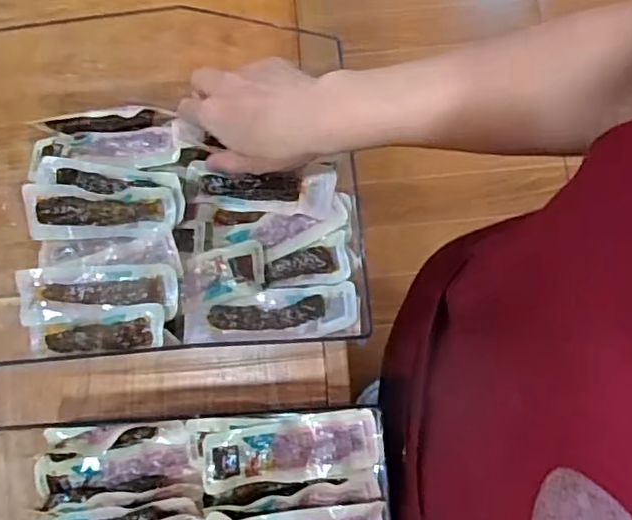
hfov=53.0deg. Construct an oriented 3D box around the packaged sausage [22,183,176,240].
[{"bbox_3d":[-0.160,-0.037,0.465,0.114,0.022,0.037,0,77,2],"label":"packaged sausage"}]

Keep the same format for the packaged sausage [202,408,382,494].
[{"bbox_3d":[-0.016,0.129,0.434,0.119,0.028,0.038,-6,82,-7],"label":"packaged sausage"}]

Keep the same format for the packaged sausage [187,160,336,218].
[{"bbox_3d":[-0.046,-0.055,0.483,0.118,0.025,0.034,6,76,13],"label":"packaged sausage"}]

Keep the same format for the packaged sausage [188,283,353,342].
[{"bbox_3d":[-0.032,0.036,0.445,0.120,0.019,0.037,-4,77,1],"label":"packaged sausage"}]

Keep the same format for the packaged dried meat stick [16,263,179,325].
[{"bbox_3d":[-0.156,0.023,0.448,0.118,0.009,0.038,-3,89,9],"label":"packaged dried meat stick"}]

